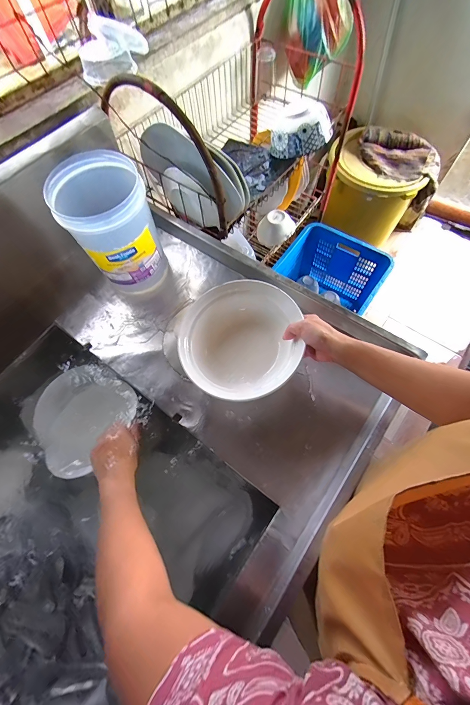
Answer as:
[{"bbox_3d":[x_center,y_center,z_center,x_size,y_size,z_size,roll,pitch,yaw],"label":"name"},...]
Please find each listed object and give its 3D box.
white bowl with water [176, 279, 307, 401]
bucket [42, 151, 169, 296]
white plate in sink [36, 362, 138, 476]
[{"bbox_3d":[0.011,-0.019,0.550,0.218,0.084,0.215,-1,65,2],"label":"white bowl with water"},{"bbox_3d":[-0.239,-0.244,0.605,0.151,0.232,0.151,-1,65,2],"label":"bucket"},{"bbox_3d":[-0.304,0.121,0.574,0.181,0.031,0.194,36,72,17],"label":"white plate in sink"}]

